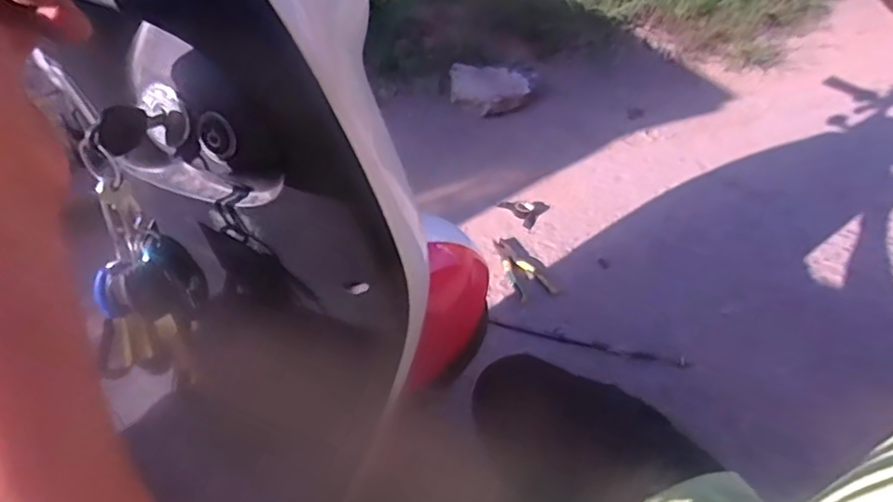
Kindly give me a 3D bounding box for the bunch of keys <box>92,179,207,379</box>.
[{"bbox_3d":[-0.196,0.016,0.379,0.055,0.125,0.073,-1,43,-8],"label":"bunch of keys"}]

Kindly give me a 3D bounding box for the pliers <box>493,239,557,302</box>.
[{"bbox_3d":[0.167,0.032,1.324,0.078,0.014,0.205,-11,45,-18],"label":"pliers"}]

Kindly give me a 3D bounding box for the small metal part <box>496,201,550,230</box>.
[{"bbox_3d":[0.205,-0.109,1.474,0.101,0.024,0.107,-25,51,-30],"label":"small metal part"}]

